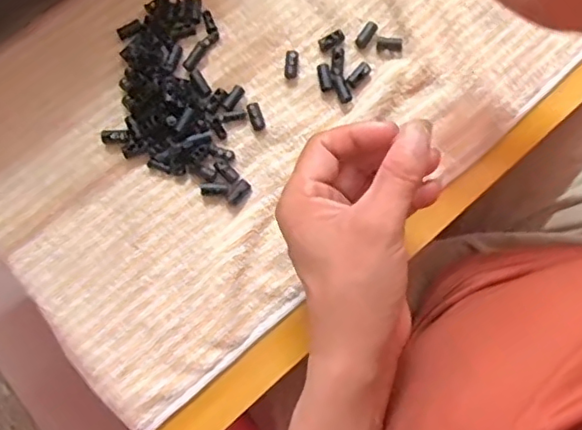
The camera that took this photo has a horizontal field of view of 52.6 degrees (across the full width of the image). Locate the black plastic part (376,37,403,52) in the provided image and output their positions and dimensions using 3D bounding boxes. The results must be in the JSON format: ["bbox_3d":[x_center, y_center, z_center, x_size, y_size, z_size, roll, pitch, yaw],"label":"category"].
[{"bbox_3d":[0.071,-0.122,0.420,0.018,0.005,0.009,3,78,1],"label":"black plastic part"}]

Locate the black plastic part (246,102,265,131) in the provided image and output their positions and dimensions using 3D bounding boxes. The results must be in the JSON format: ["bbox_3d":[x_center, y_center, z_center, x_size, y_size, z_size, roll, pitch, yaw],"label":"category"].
[{"bbox_3d":[-0.024,-0.068,0.409,0.009,0.005,0.020,-17,78,-3],"label":"black plastic part"}]

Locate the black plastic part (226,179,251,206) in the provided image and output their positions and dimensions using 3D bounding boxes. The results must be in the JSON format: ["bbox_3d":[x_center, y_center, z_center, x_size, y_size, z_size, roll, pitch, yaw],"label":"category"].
[{"bbox_3d":[-0.035,-0.015,0.396,0.009,0.004,0.018,39,81,8],"label":"black plastic part"}]

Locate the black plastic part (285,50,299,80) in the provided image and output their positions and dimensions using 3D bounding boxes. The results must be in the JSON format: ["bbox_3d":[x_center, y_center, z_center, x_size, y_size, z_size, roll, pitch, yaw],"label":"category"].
[{"bbox_3d":[0.000,-0.107,0.418,0.009,0.004,0.022,4,78,1],"label":"black plastic part"}]

